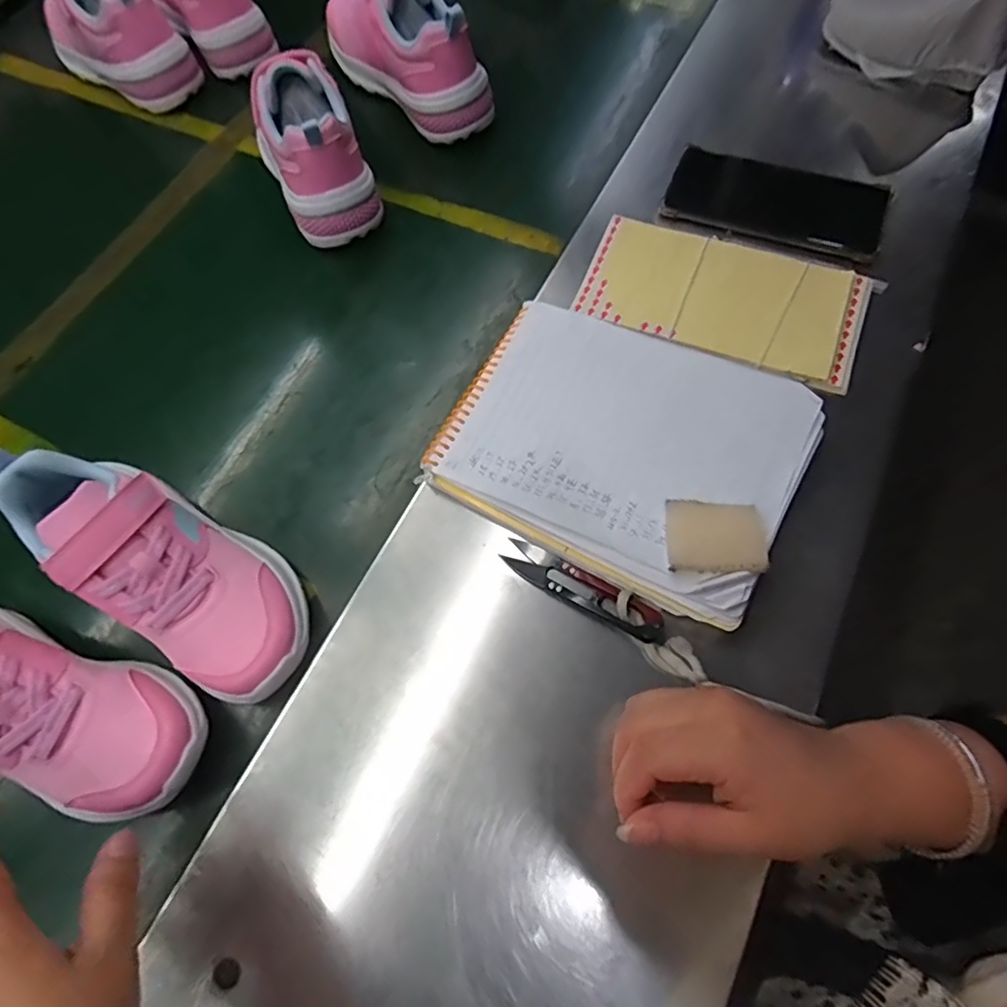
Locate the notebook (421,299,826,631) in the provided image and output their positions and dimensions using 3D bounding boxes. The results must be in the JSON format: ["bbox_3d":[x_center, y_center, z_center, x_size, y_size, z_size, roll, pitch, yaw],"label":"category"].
[{"bbox_3d":[0.073,-0.040,0.363,0.213,0.012,0.160,26,76,16],"label":"notebook"}]

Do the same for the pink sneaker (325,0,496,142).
[{"bbox_3d":[-0.095,-0.428,0.521,0.061,0.096,0.193,-42,72,-17],"label":"pink sneaker"}]

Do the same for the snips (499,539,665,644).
[{"bbox_3d":[0.047,0.051,0.337,0.101,0.019,0.023,29,69,13],"label":"snips"}]

